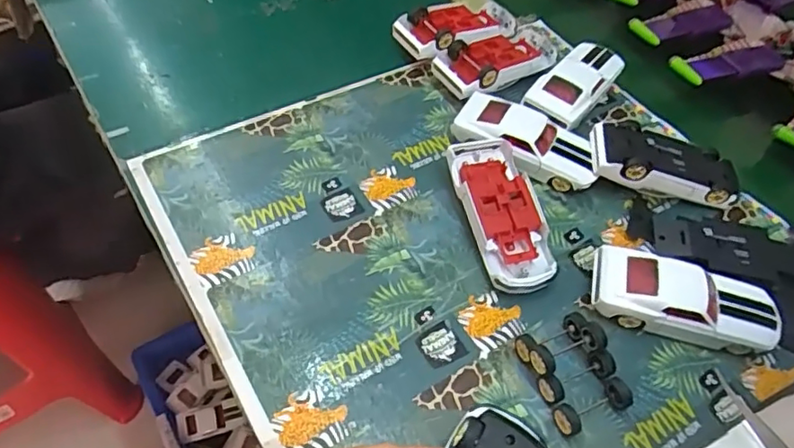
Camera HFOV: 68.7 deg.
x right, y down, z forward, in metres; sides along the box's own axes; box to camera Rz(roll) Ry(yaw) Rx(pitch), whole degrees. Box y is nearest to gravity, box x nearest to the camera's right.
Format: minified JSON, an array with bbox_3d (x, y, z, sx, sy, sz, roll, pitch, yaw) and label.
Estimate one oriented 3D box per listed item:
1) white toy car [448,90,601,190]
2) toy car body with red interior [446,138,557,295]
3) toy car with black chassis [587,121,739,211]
[{"bbox_3d":[0.112,-0.074,0.498,0.123,0.031,0.054,26,54,12],"label":"white toy car"},{"bbox_3d":[0.081,-0.009,0.453,0.056,0.029,0.128,-8,54,-13],"label":"toy car body with red interior"},{"bbox_3d":[0.226,-0.048,0.494,0.130,0.030,0.051,14,52,-7],"label":"toy car with black chassis"}]

